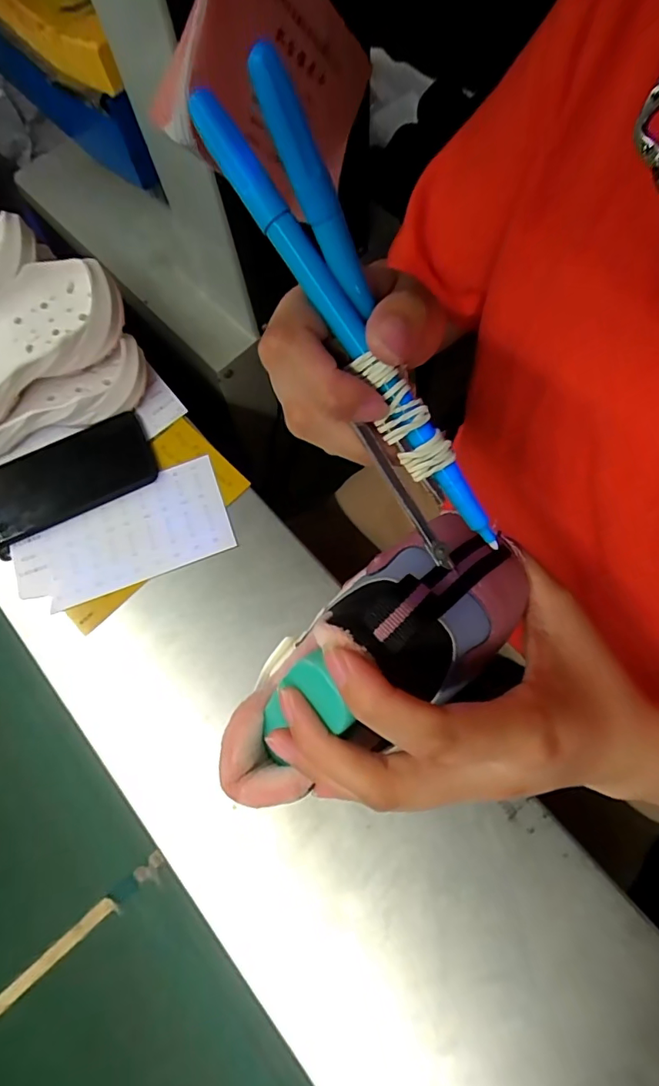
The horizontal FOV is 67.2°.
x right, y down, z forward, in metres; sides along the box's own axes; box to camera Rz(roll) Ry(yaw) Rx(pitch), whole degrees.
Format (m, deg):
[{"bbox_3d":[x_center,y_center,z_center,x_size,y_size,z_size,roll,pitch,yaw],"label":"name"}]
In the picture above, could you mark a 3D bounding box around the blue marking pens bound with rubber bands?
[{"bbox_3d":[0.015,-0.064,0.157,0.018,0.036,0.159,-37,107,-10],"label":"blue marking pens bound with rubber bands"}]

